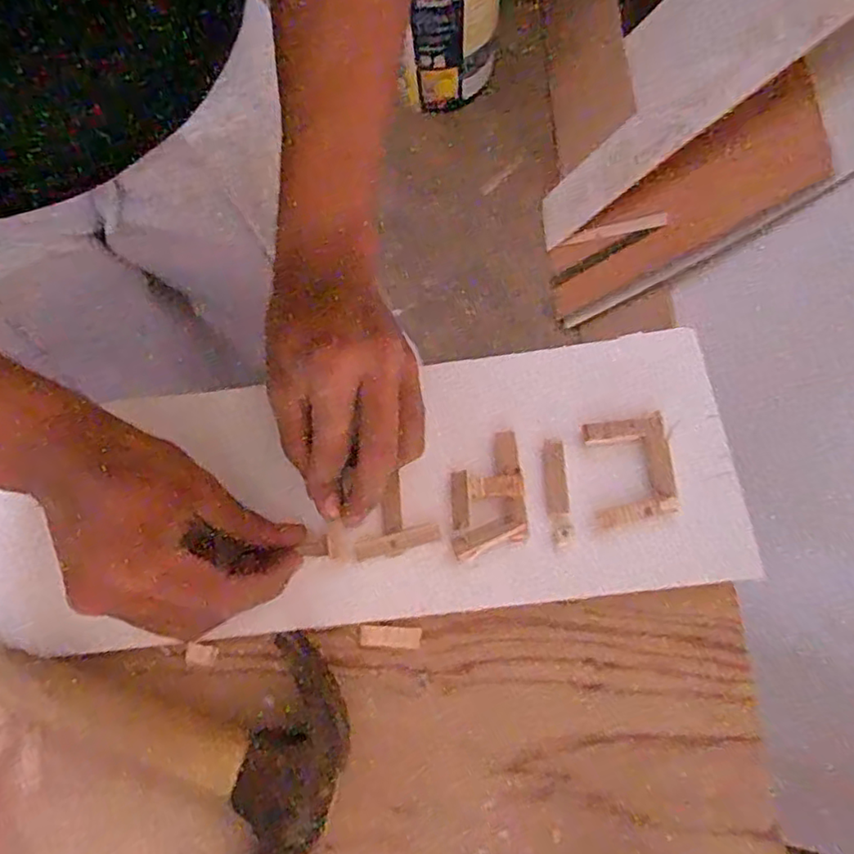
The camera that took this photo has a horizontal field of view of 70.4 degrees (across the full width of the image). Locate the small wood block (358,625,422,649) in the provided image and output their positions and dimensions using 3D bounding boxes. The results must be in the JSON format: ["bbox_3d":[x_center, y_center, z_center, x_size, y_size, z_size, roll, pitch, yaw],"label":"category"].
[{"bbox_3d":[-0.021,0.116,0.334,0.034,0.007,0.011,2,71,3],"label":"small wood block"}]

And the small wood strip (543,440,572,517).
[{"bbox_3d":[0.073,0.029,0.342,0.012,0.005,0.041,-2,71,2],"label":"small wood strip"}]

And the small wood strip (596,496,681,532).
[{"bbox_3d":[0.114,0.046,0.328,0.044,0.004,0.011,-10,71,-1],"label":"small wood strip"}]

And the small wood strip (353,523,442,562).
[{"bbox_3d":[-0.017,0.065,0.339,0.048,0.006,0.012,-15,71,-3],"label":"small wood strip"}]

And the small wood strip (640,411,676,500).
[{"bbox_3d":[0.128,0.015,0.335,0.013,0.004,0.048,-6,71,1],"label":"small wood strip"}]

